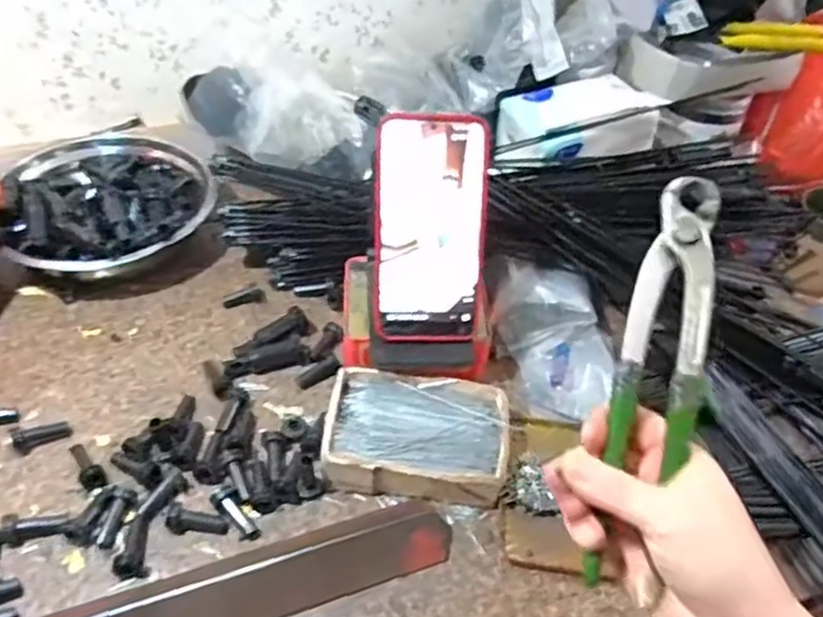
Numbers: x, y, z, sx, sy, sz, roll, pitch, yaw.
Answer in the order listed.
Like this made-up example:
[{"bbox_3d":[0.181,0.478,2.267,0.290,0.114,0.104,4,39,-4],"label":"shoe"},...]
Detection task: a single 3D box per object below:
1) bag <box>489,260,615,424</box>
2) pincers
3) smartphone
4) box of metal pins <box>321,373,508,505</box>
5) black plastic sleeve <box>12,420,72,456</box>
[{"bbox_3d":[0.118,0.020,0.578,0.087,0.049,0.137,-10,46,-16],"label":"bag"},{"bbox_3d":[0.119,0.034,0.326,0.037,0.012,0.195,11,84,4],"label":"pincers"},{"bbox_3d":[0.014,-0.056,0.500,0.081,0.161,0.008,0,14,-7],"label":"smartphone"},{"bbox_3d":[0.004,0.092,0.506,0.128,0.031,0.092,4,43,2],"label":"box of metal pins"},{"bbox_3d":[-0.273,0.095,0.509,0.038,0.016,0.013,-17,50,-38],"label":"black plastic sleeve"}]

